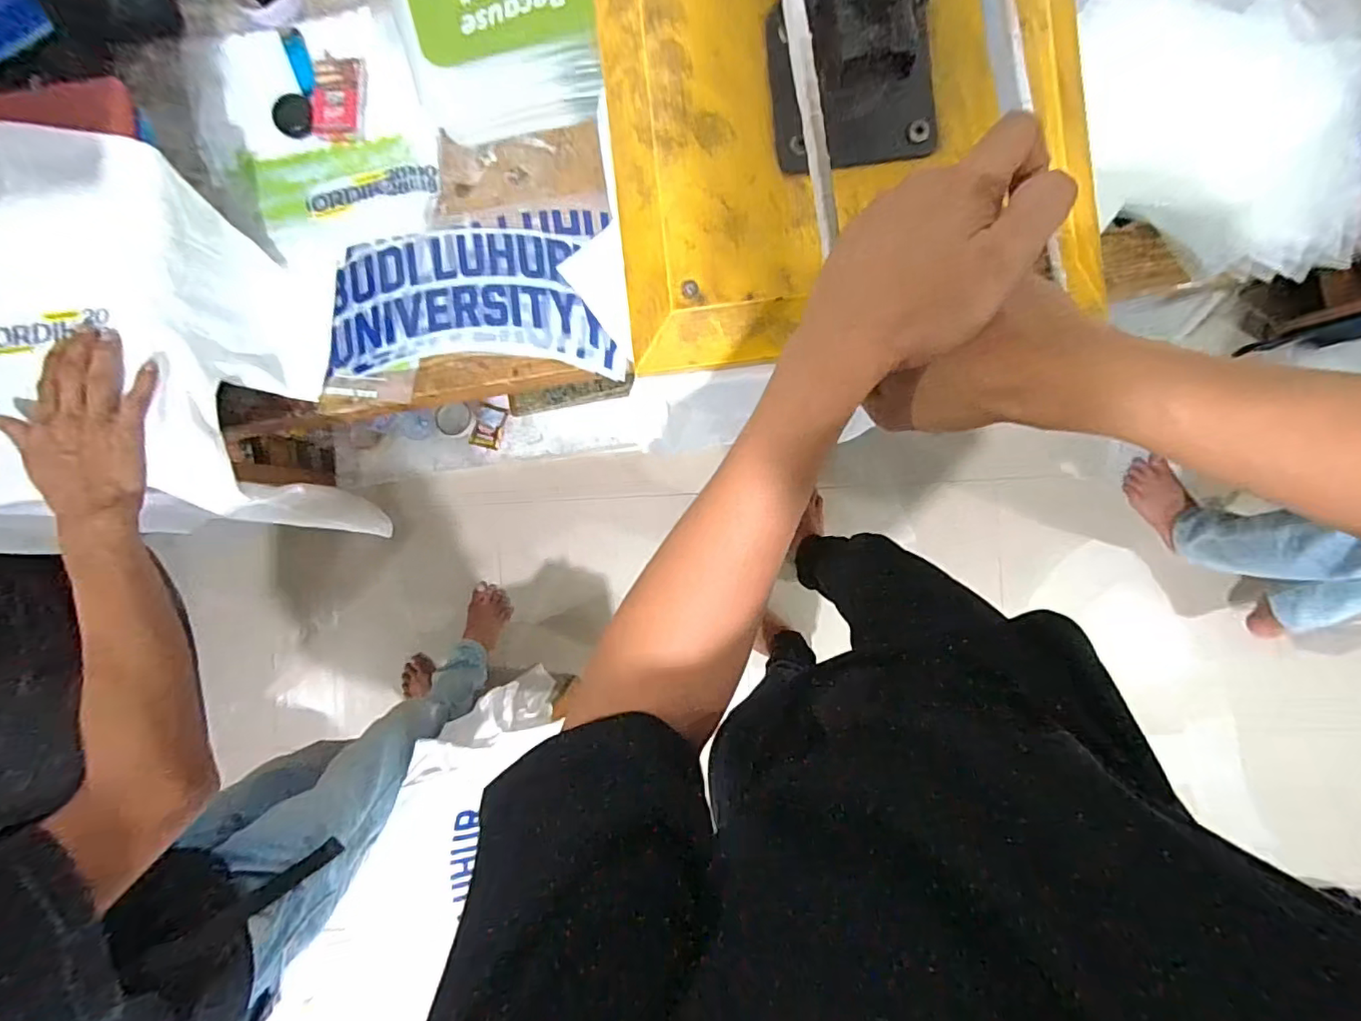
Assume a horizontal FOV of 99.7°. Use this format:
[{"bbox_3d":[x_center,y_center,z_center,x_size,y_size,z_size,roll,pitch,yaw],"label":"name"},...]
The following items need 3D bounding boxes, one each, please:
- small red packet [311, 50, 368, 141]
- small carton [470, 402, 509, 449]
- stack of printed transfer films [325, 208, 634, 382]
[{"bbox_3d":[-0.393,-0.476,0.663,0.064,0.010,0.089,7,91,4],"label":"small red packet"},{"bbox_3d":[-0.460,-0.201,1.388,0.067,0.028,0.105,21,92,3],"label":"small carton"},{"bbox_3d":[-0.238,-0.250,0.662,0.335,0.015,0.183,-1,90,4],"label":"stack of printed transfer films"}]

